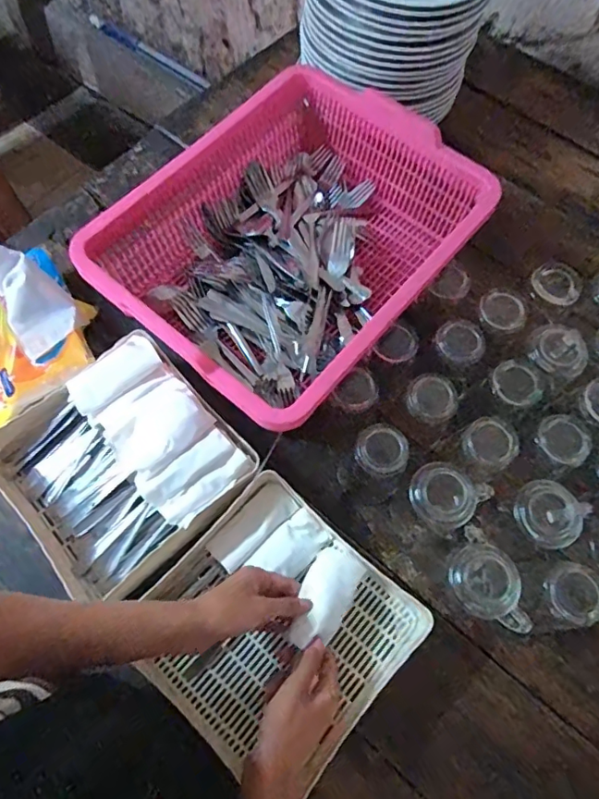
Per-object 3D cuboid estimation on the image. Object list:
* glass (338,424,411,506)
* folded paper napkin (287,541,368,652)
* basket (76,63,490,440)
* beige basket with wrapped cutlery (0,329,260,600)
[{"bbox_3d":[0.079,0.069,0.545,0.061,0.103,0.058,0,68,-1],"label":"glass"},{"bbox_3d":[0.027,0.185,0.495,0.047,0.015,0.102,26,51,9],"label":"folded paper napkin"},{"bbox_3d":[-0.004,-0.182,0.614,0.314,0.108,0.403,40,72,13],"label":"basket"},{"bbox_3d":[-0.191,0.064,0.533,0.219,0.056,0.223,-41,74,-16],"label":"beige basket with wrapped cutlery"}]

